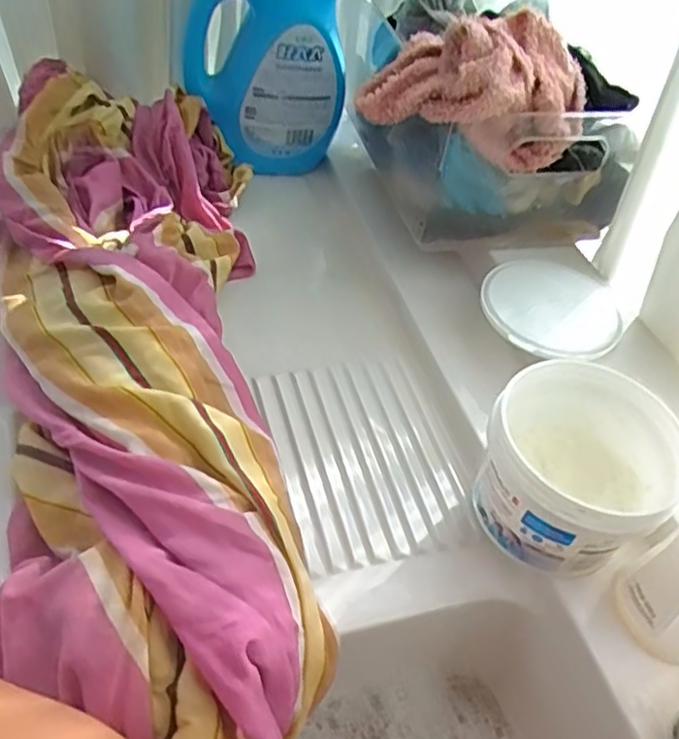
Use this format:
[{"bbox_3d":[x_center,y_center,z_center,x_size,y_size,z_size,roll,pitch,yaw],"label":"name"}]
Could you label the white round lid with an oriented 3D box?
[{"bbox_3d":[0.189,-0.060,0.598,0.118,0.013,0.140,32,53,20],"label":"white round lid"}]

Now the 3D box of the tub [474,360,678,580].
[{"bbox_3d":[0.155,0.075,0.466,0.111,0.106,0.113,3,49,-3],"label":"tub"}]

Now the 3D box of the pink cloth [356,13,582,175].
[{"bbox_3d":[0.114,-0.230,0.553,0.162,0.096,0.136,22,51,13],"label":"pink cloth"}]

